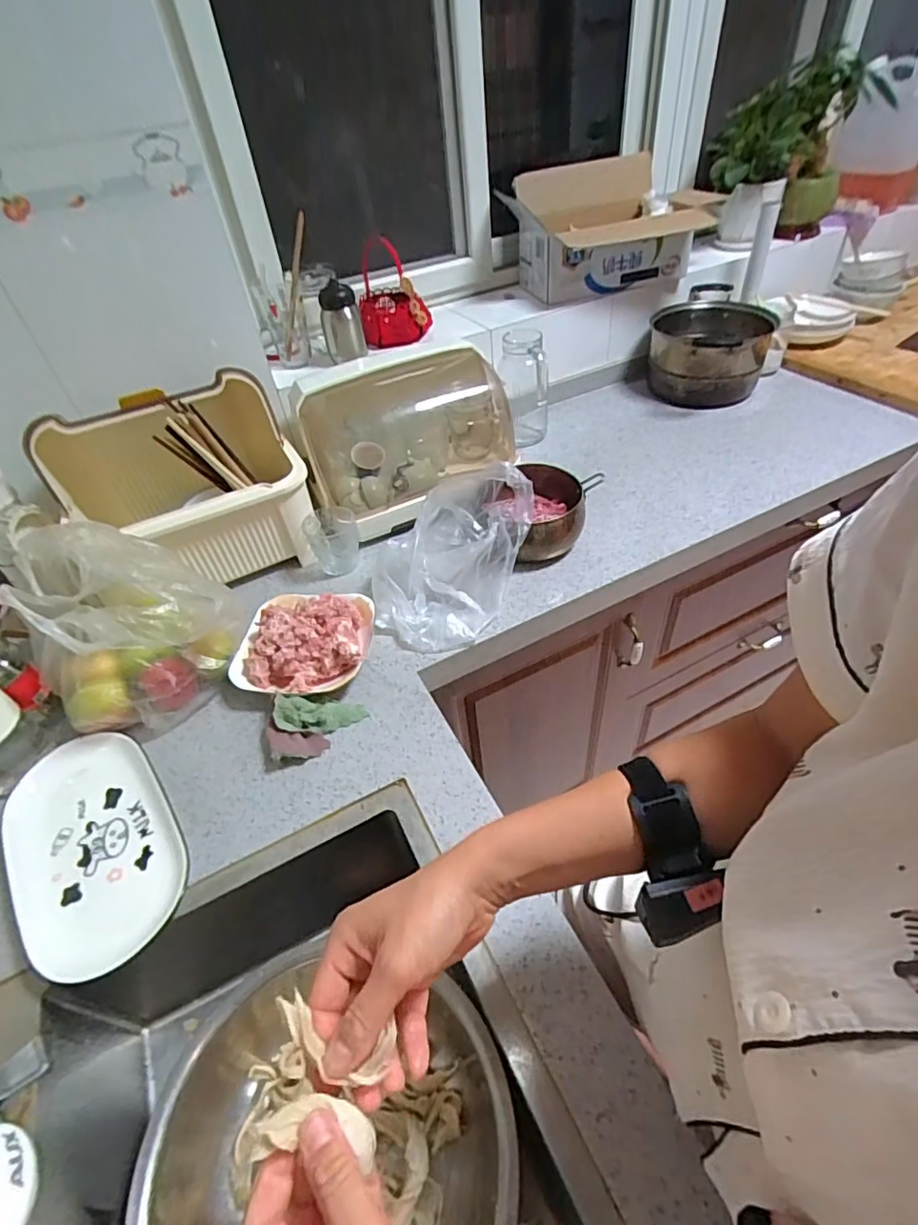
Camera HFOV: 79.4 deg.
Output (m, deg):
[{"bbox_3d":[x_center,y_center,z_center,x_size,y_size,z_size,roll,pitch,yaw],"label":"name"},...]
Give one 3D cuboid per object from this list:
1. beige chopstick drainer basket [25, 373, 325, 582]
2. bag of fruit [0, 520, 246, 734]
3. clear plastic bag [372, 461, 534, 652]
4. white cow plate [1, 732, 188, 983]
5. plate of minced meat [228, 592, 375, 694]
[{"bbox_3d":[-0.401,-0.175,0.813,0.336,0.242,0.157,-20,45,-12],"label":"beige chopstick drainer basket"},{"bbox_3d":[-0.423,0.014,0.690,0.227,0.207,0.207,28,54,31],"label":"bag of fruit"},{"bbox_3d":[-0.024,-0.085,0.780,0.185,0.139,0.239,20,50,25],"label":"clear plastic bag"},{"bbox_3d":[-0.385,0.246,0.578,0.148,0.025,0.273,-32,49,-24],"label":"white cow plate"},{"bbox_3d":[-0.212,0.034,0.739,0.182,0.077,0.158,-2,44,5],"label":"plate of minced meat"}]

